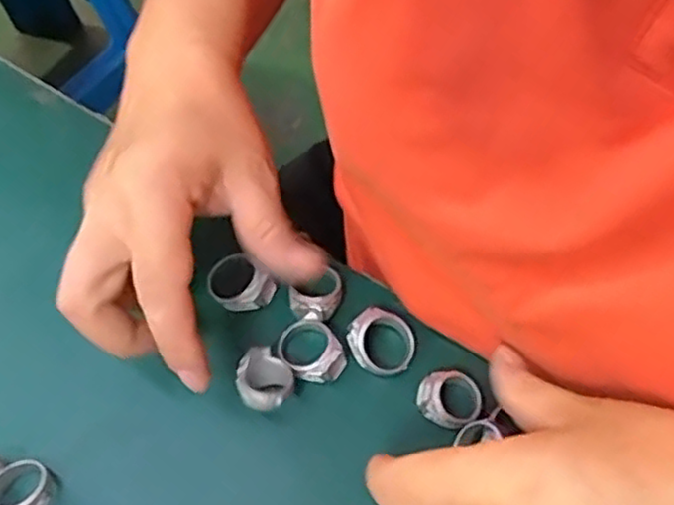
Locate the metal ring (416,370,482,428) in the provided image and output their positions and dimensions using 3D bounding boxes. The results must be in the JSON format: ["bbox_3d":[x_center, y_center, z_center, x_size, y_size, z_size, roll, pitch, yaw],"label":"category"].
[{"bbox_3d":[0.047,0.061,0.287,0.026,0.007,0.022,-4,61,0],"label":"metal ring"}]

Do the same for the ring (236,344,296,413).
[{"bbox_3d":[-0.030,0.055,0.294,0.023,0.017,0.027,-7,61,-1],"label":"ring"}]

